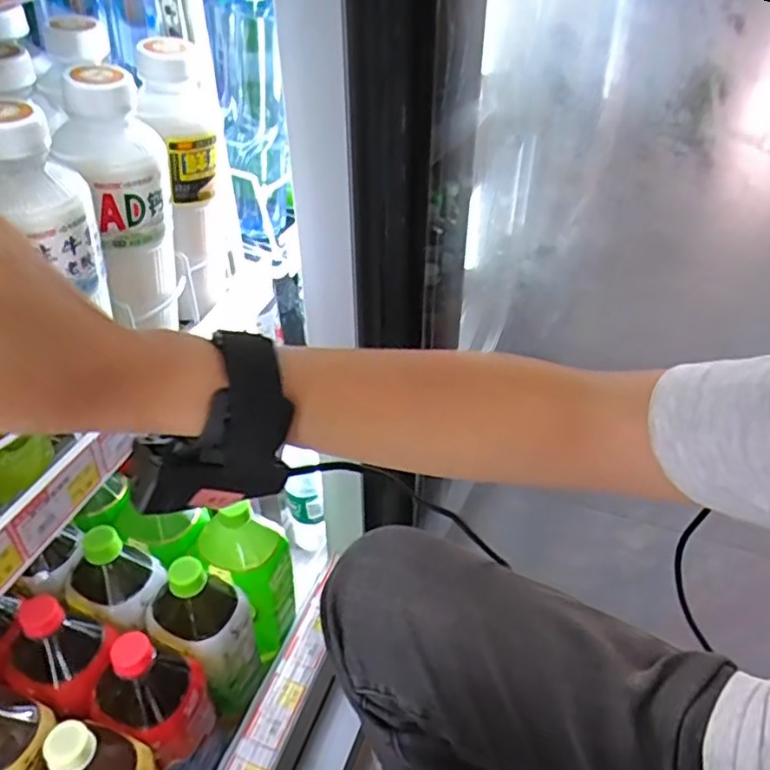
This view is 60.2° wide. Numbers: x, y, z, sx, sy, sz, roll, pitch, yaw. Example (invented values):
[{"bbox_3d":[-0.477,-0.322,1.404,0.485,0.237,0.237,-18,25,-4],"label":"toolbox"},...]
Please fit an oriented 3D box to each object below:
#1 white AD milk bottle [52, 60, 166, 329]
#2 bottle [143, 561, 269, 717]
[{"bbox_3d":[-0.169,-0.115,0.432,0.056,0.156,0.053,-10,41,-11],"label":"white AD milk bottle"},{"bbox_3d":[-0.169,0.244,0.641,0.087,0.201,0.077,-16,43,-18],"label":"bottle"}]

